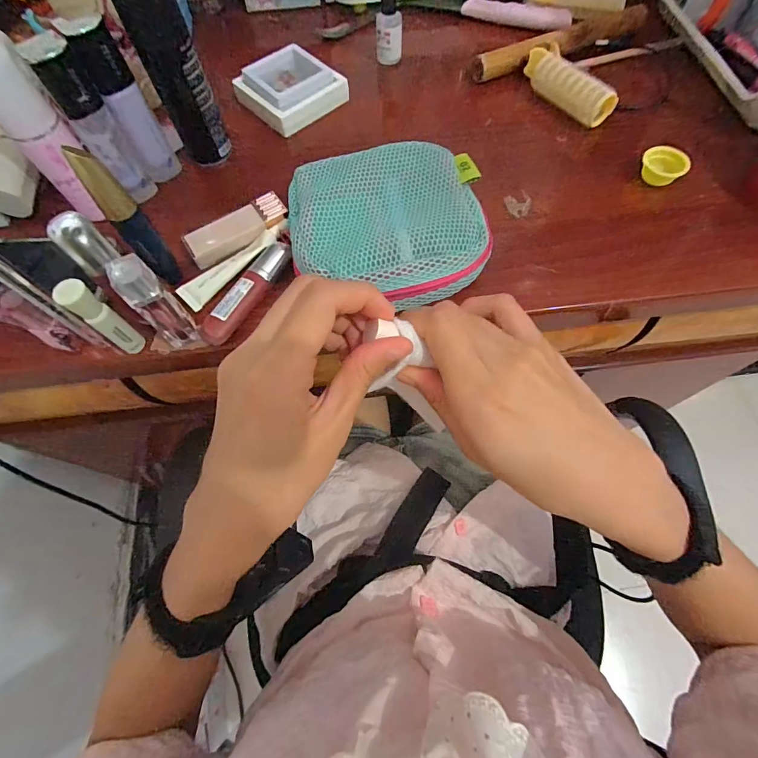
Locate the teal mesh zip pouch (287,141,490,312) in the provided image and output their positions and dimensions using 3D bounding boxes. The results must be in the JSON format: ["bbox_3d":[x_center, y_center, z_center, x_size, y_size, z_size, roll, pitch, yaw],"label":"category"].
[{"bbox_3d":[0.008,-0.125,0.318,0.147,0.037,0.146,-7,66,-2],"label":"teal mesh zip pouch"}]

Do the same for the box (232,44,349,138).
[{"bbox_3d":[-0.093,-0.306,0.422,0.087,0.027,0.082,-41,71,-15],"label":"box"}]

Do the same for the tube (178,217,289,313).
[{"bbox_3d":[-0.121,-0.100,0.342,0.106,0.011,0.023,-42,71,-16],"label":"tube"}]

